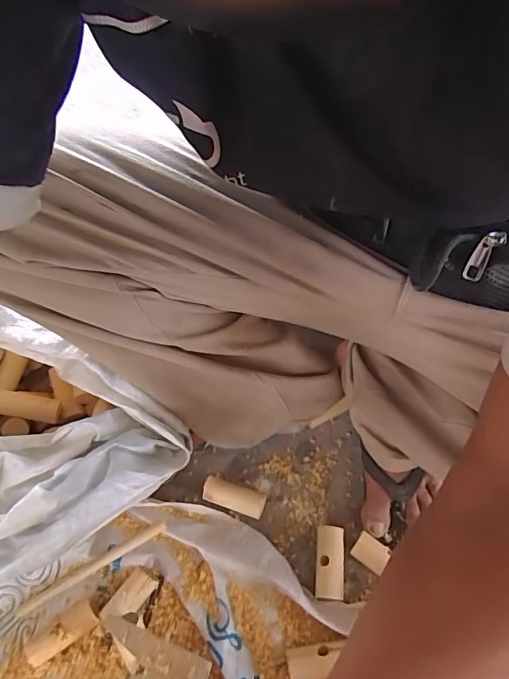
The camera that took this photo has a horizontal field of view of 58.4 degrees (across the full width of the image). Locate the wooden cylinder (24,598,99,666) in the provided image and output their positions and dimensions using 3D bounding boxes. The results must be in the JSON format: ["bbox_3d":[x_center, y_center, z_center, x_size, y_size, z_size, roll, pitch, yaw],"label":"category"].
[{"bbox_3d":[-0.209,0.315,0.491,0.074,0.023,0.031,-30,60,-16],"label":"wooden cylinder"}]

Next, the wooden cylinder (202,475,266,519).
[{"bbox_3d":[-0.025,0.194,0.561,0.075,0.024,0.030,13,58,11],"label":"wooden cylinder"}]

